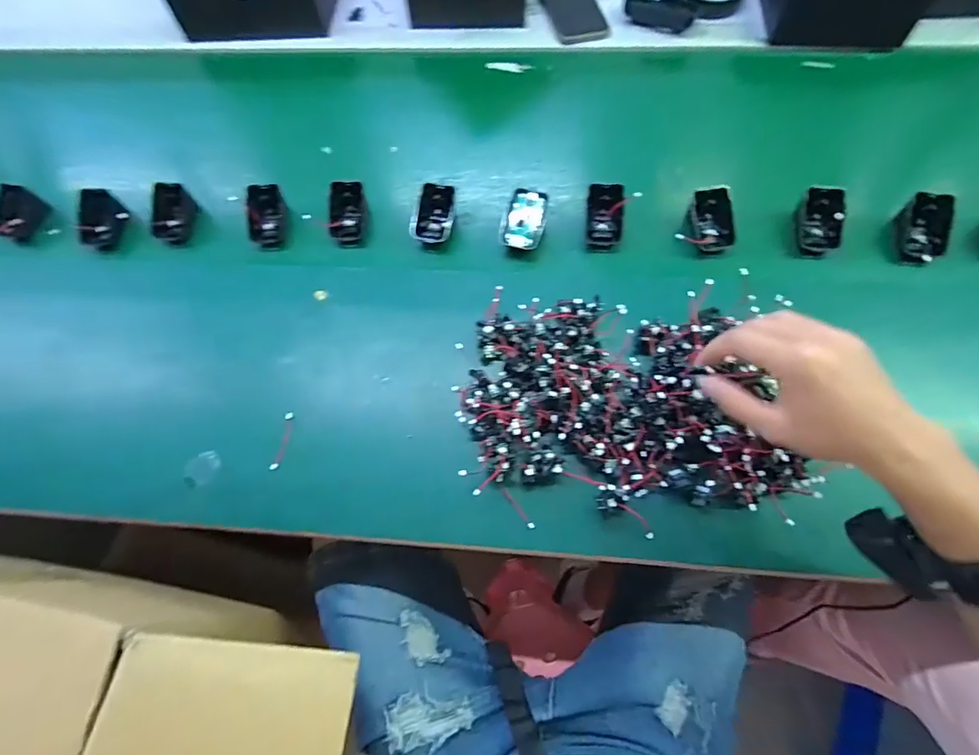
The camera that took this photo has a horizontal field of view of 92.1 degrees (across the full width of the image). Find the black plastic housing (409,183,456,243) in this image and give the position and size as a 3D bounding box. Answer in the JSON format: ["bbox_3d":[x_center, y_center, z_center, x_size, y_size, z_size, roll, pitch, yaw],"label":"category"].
[{"bbox_3d":[-0.066,-0.192,0.558,0.049,0.038,0.062,6,67,4],"label":"black plastic housing"}]

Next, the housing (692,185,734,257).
[{"bbox_3d":[0.253,-0.177,0.535,0.047,0.017,0.074,-9,93,-5],"label":"housing"}]

